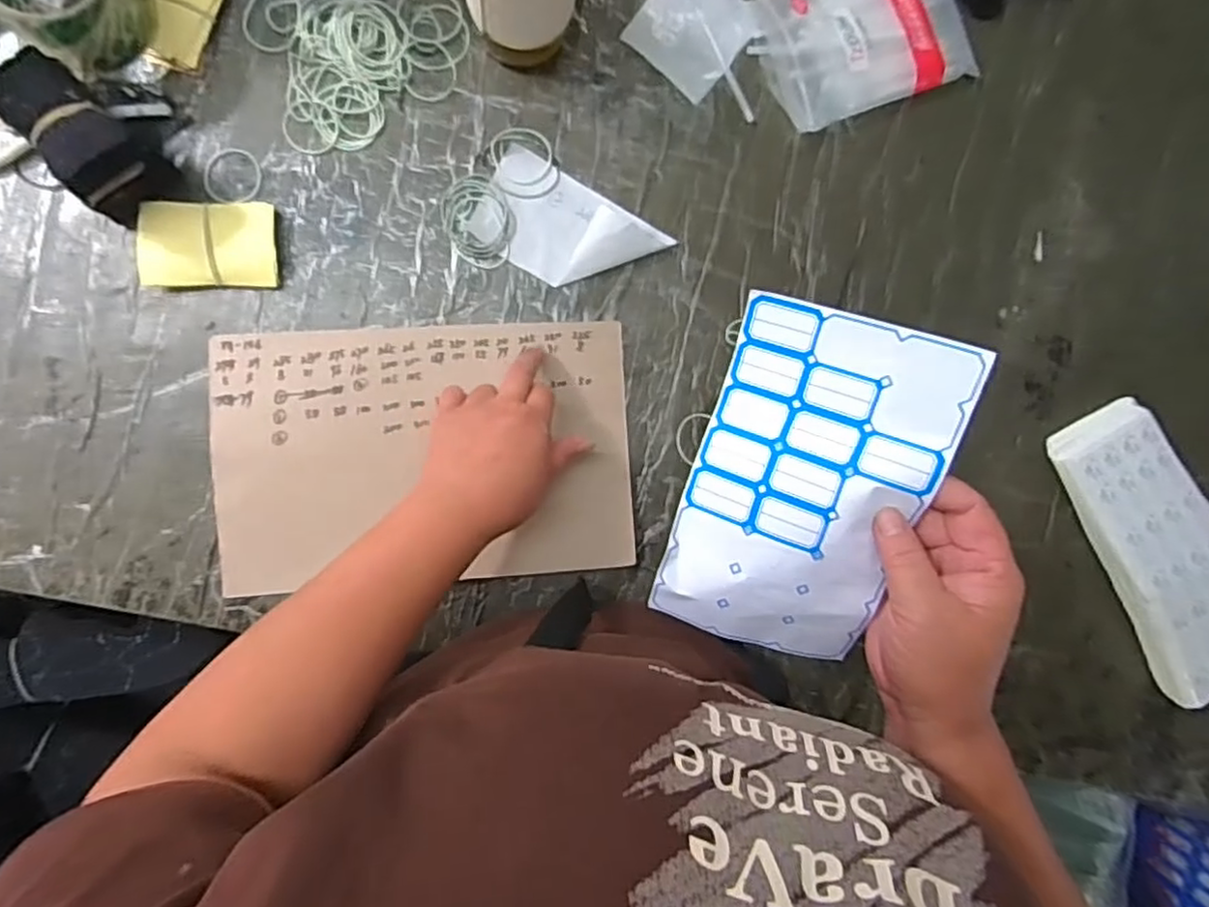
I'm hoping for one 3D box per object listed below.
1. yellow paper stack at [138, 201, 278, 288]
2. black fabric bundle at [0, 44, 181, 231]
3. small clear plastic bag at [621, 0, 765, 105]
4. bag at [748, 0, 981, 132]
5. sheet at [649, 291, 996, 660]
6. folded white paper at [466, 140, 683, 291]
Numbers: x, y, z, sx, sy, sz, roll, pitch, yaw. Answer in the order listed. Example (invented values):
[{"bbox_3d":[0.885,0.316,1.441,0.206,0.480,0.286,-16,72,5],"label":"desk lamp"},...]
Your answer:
[{"bbox_3d":[-0.296,-0.156,0.510,0.093,0.015,0.061,-2,94,-8],"label":"yellow paper stack"},{"bbox_3d":[-0.350,-0.211,0.463,0.077,0.089,0.061,45,87,-9],"label":"black fabric bundle"},{"bbox_3d":[0.075,-0.354,0.558,0.084,0.010,0.096,42,87,-9],"label":"small clear plastic bag"},{"bbox_3d":[0.220,-0.350,0.571,0.176,0.023,0.113,-22,97,-6],"label":"bag"},{"bbox_3d":[0.106,0.022,0.368,0.116,0.033,0.188,22,106,19],"label":"sheet"},{"bbox_3d":[-0.029,-0.179,0.542,0.142,0.031,0.083,29,89,-9],"label":"folded white paper"}]

